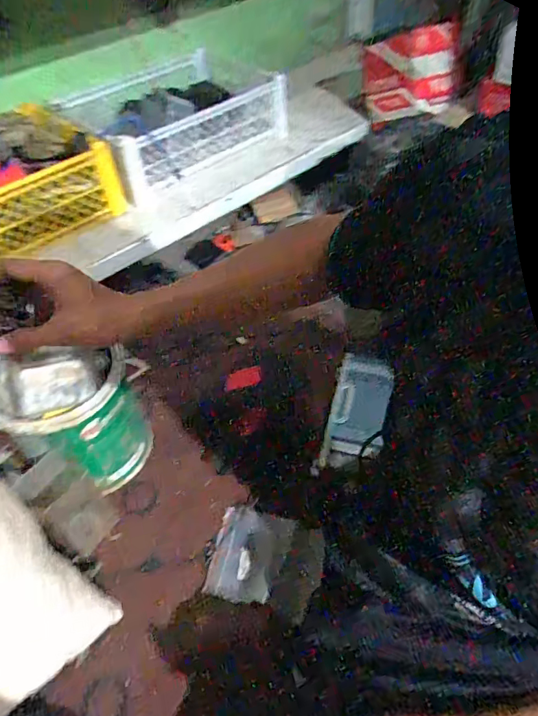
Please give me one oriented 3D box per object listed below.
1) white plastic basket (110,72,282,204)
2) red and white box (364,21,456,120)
[{"bbox_3d":[-0.205,-0.564,1.099,0.439,0.128,0.349,-32,53,-23],"label":"white plastic basket"},{"bbox_3d":[0.313,-0.620,1.044,0.201,0.166,0.066,-10,46,5],"label":"red and white box"}]

